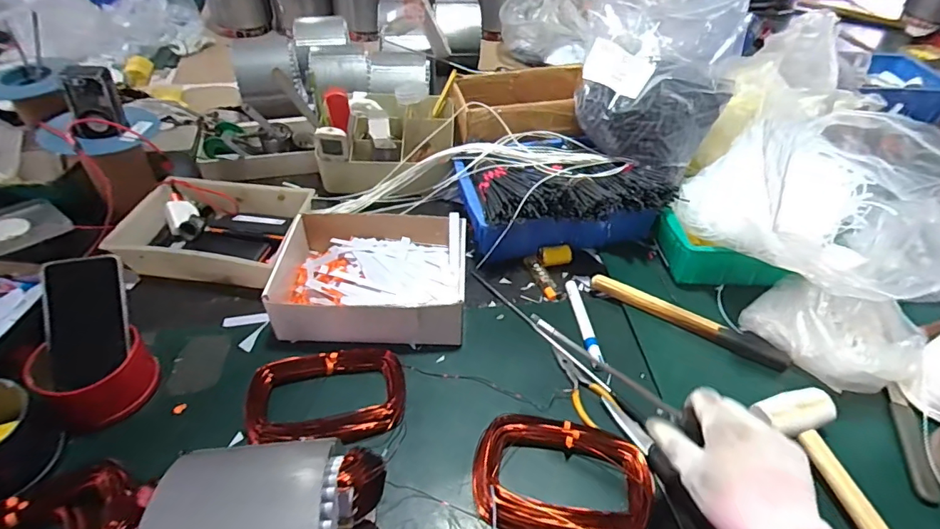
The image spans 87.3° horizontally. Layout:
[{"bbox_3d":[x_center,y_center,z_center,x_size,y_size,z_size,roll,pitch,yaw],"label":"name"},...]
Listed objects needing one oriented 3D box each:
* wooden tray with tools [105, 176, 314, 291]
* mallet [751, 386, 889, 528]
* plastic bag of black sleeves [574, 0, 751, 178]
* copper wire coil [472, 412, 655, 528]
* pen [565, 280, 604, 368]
[{"bbox_3d":[-0.376,-0.049,0.741,0.255,0.067,0.180,4,45,0],"label":"wooden tray with tools"},{"bbox_3d":[0.395,0.248,0.484,0.076,0.050,0.262,-12,46,-15],"label":"mallet"},{"bbox_3d":[0.281,-0.299,0.738,0.223,0.225,0.183,17,46,13],"label":"plastic bag of black sleeves"},{"bbox_3d":[0.094,0.218,0.511,0.174,0.034,0.121,9,45,6],"label":"copper wire coil"},{"bbox_3d":[0.154,0.079,0.669,0.017,0.017,0.147,-2,45,-6],"label":"pen"}]

